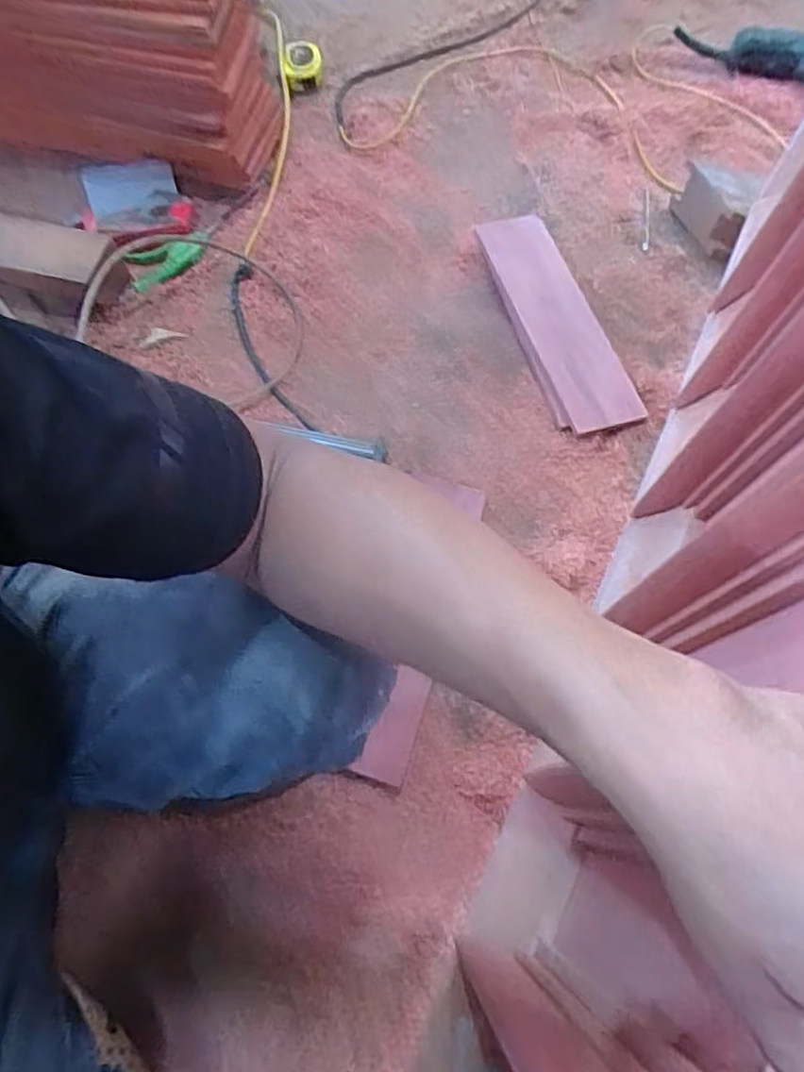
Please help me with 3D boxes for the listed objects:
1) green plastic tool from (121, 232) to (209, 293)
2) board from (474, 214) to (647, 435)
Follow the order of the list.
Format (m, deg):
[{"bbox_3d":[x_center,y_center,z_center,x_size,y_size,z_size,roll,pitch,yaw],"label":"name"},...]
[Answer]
[{"bbox_3d":[-0.321,-0.380,0.930,0.113,0.033,0.051,-16,68,-7],"label":"green plastic tool"},{"bbox_3d":[0.211,-0.297,0.910,0.122,0.022,0.361,-15,67,-7],"label":"board"}]

